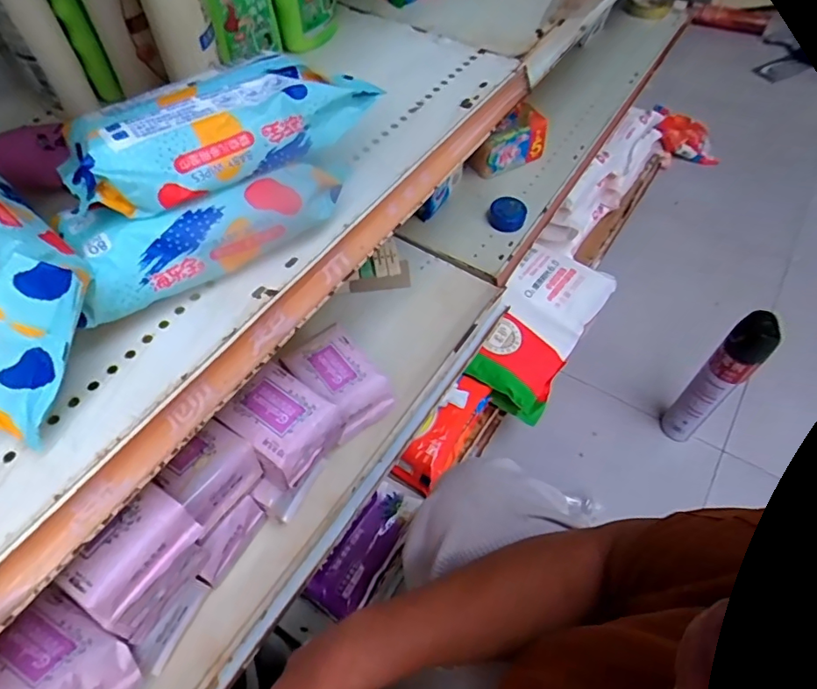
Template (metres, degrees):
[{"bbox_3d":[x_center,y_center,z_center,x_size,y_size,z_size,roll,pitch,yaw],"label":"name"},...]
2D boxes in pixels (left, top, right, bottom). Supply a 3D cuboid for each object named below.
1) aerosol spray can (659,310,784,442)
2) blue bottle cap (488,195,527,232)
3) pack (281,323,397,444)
[{"bbox_3d":[0.531,0.073,0.931,0.057,0.331,0.063,-37,62,-21],"label":"aerosol spray can"},{"bbox_3d":[0.146,-0.196,0.790,0.053,0.013,0.065,5,56,5],"label":"blue bottle cap"},{"bbox_3d":[-0.076,0.042,0.594,0.074,0.052,0.107,-36,62,-21],"label":"pack"}]

